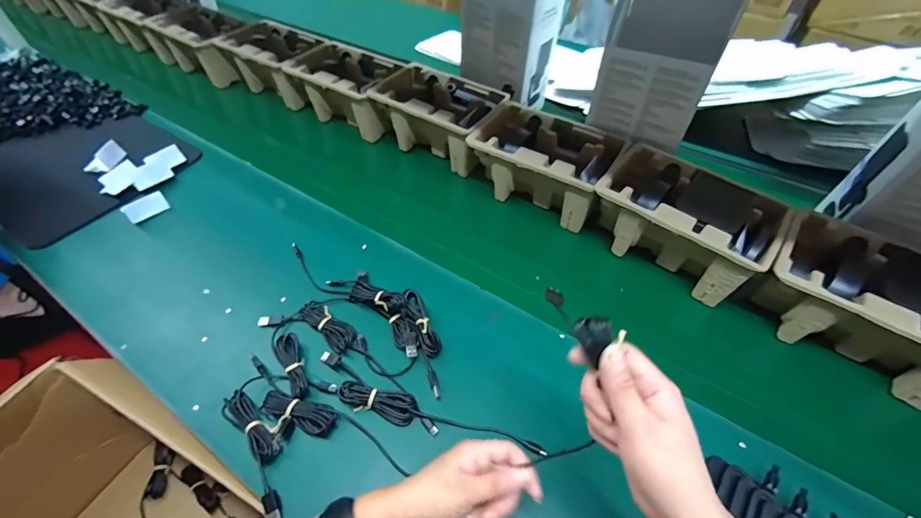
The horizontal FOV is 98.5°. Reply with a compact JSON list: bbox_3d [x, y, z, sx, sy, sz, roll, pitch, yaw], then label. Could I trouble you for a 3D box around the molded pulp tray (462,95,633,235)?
[{"bbox_3d":[0.137,-0.157,0.666,0.226,0.104,0.145,28,55,18],"label":"molded pulp tray"}]

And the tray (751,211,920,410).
[{"bbox_3d":[0.491,0.057,0.483,0.226,0.105,0.145,30,55,19],"label":"tray"}]

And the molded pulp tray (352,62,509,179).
[{"bbox_3d":[-0.053,-0.271,0.761,0.256,0.109,0.150,29,55,19],"label":"molded pulp tray"}]

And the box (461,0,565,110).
[{"bbox_3d":[0.091,-0.462,0.736,0.172,0.341,0.144,31,55,20],"label":"box"}]

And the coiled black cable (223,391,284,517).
[{"bbox_3d":[-0.215,0.205,0.426,0.036,0.022,0.145,-30,59,-25],"label":"coiled black cable"}]

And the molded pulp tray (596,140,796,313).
[{"bbox_3d":[0.312,-0.053,0.574,0.228,0.104,0.141,33,56,21],"label":"molded pulp tray"}]

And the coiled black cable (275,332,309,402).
[{"bbox_3d":[-0.204,0.129,0.486,0.029,0.019,0.091,-23,56,-21],"label":"coiled black cable"}]

